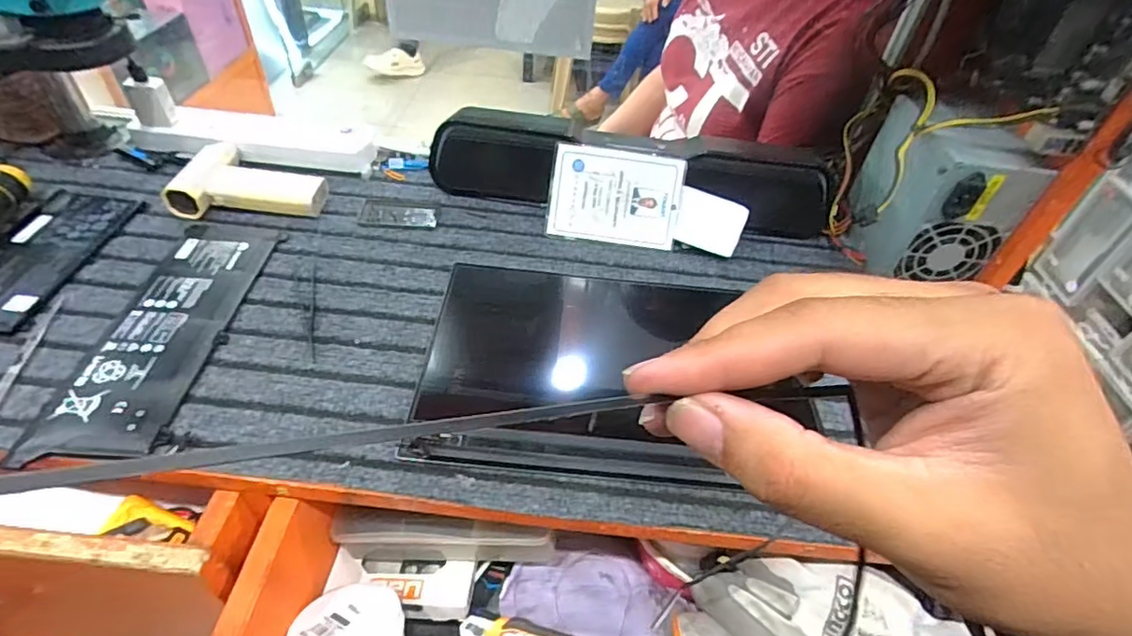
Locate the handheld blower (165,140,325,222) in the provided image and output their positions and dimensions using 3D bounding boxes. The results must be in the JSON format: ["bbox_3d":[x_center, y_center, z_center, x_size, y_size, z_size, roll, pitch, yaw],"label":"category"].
[{"bbox_3d":[-0.328,-0.146,0.600,0.142,0.034,0.093,-3,45,-9],"label":"handheld blower"}]

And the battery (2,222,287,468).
[{"bbox_3d":[-0.327,0.001,0.475,0.089,0.007,0.258,4,45,-2],"label":"battery"}]

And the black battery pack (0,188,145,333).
[{"bbox_3d":[-0.477,-0.059,0.518,0.084,0.008,0.185,5,45,-1],"label":"black battery pack"}]

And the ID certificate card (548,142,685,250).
[{"bbox_3d":[0.052,-0.126,0.593,0.133,0.094,0.006,7,12,2],"label":"ID certificate card"}]

